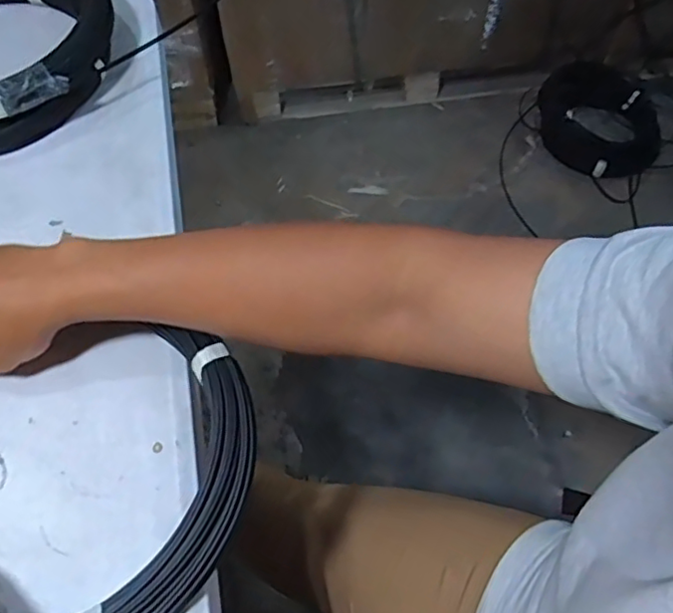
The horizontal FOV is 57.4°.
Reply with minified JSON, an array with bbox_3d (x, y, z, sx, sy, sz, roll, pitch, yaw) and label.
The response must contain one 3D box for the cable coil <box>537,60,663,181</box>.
[{"bbox_3d":[0.693,-0.508,1.624,0.315,0.099,0.347,23,60,13],"label":"cable coil"}]

